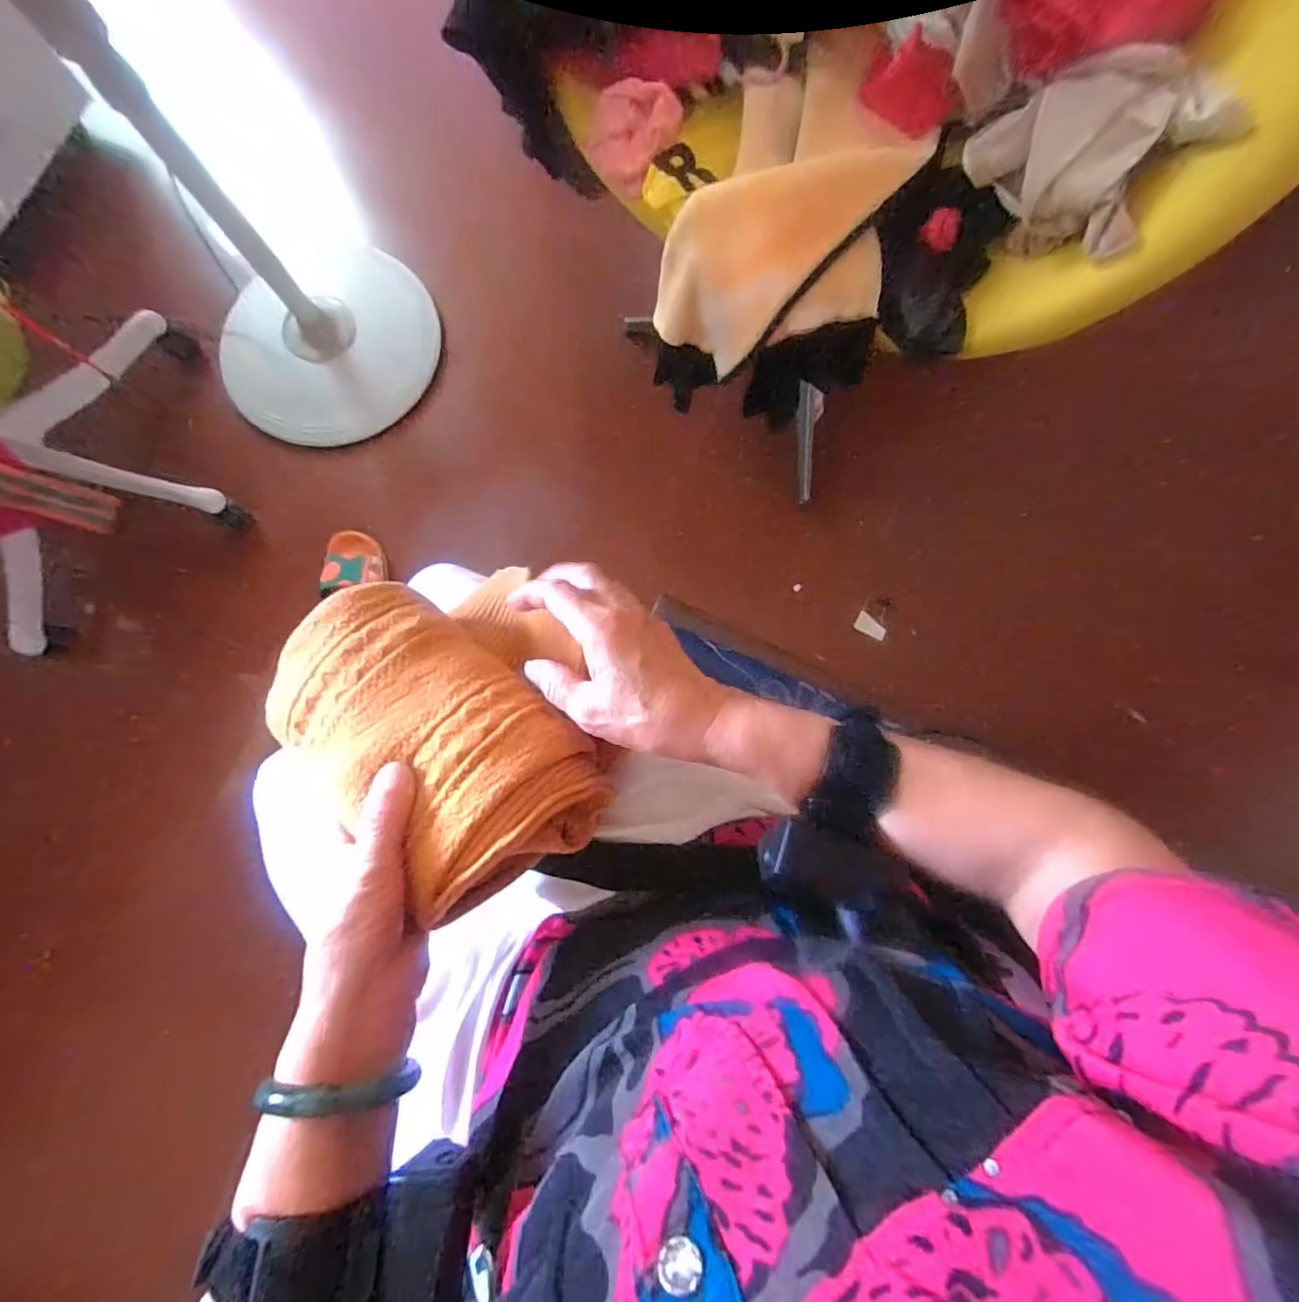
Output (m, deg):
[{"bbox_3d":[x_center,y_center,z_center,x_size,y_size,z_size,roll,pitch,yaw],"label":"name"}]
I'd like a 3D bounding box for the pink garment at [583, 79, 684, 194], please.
[{"bbox_3d":[-0.010,-0.492,0.566,0.078,0.048,0.089,-38,82,-5],"label":"pink garment"}]

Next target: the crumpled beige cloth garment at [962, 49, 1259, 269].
[{"bbox_3d":[0.351,-0.403,0.477,0.102,0.101,0.160,-43,82,-6],"label":"crumpled beige cloth garment"}]

